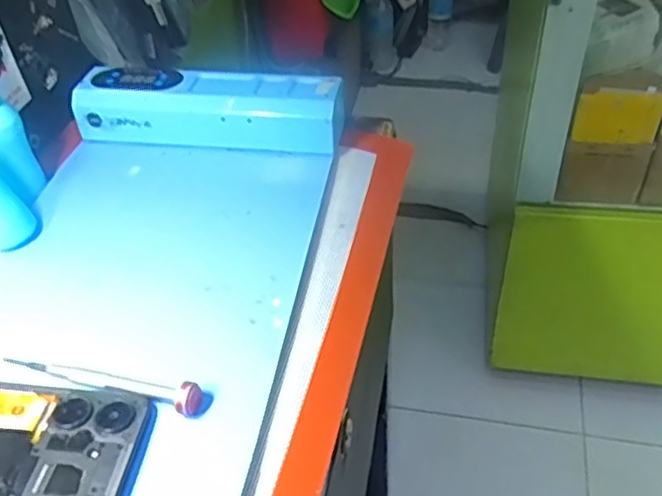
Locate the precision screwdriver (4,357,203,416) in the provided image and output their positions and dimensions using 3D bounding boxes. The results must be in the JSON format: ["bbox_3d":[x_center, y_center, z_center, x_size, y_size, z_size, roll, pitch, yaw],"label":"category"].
[{"bbox_3d":[-0.129,0.070,0.372,0.121,0.017,0.014,13,45,12],"label":"precision screwdriver"}]

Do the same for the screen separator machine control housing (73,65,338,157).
[{"bbox_3d":[-0.095,-0.109,0.531,0.208,0.046,0.053,5,45,9],"label":"screen separator machine control housing"}]

